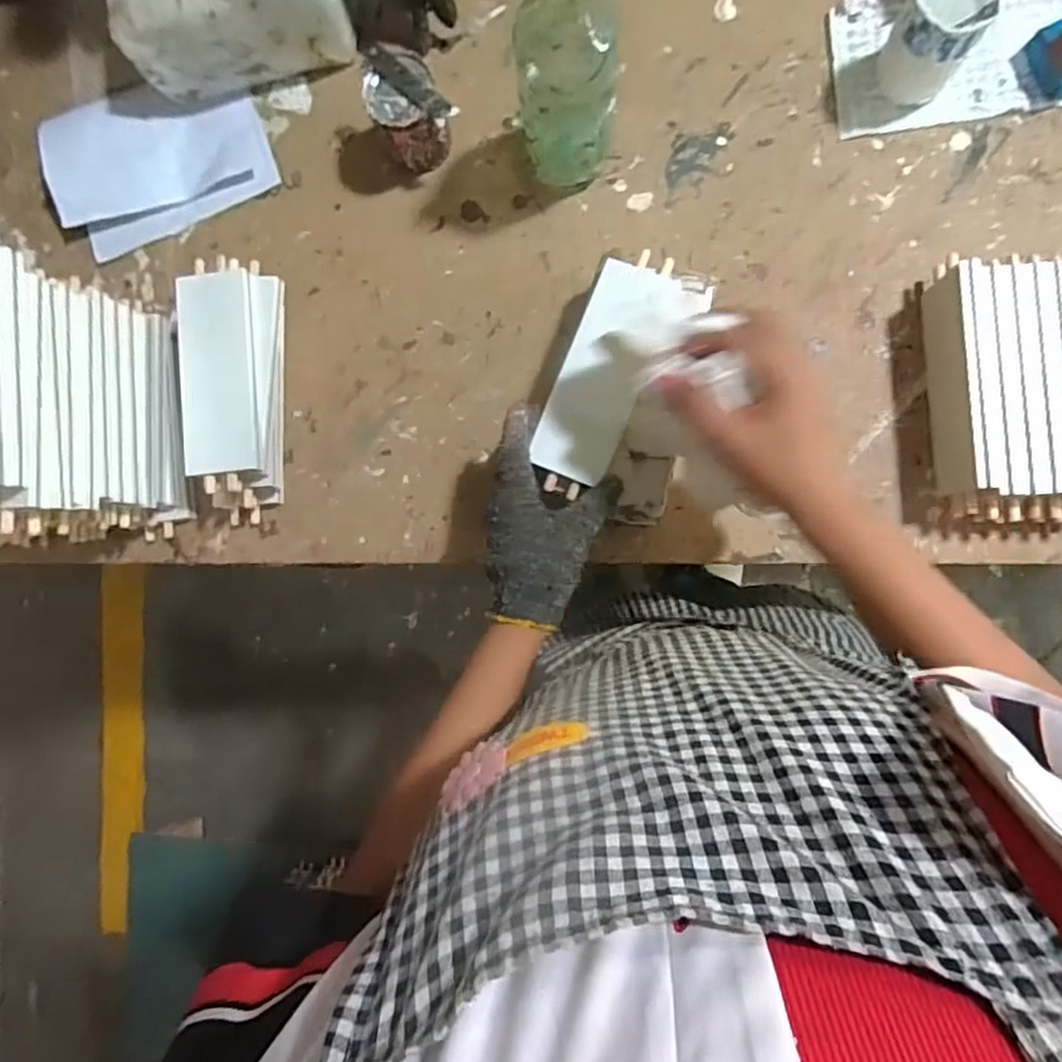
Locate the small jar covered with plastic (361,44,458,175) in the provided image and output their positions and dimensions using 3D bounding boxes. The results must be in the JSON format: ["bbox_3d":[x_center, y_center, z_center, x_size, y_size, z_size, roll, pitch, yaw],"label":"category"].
[{"bbox_3d":[-0.109,-0.375,0.583,0.058,0.074,0.079,-38,94,8],"label":"small jar covered with plastic"}]

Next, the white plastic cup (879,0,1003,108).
[{"bbox_3d":[0.331,-0.410,0.533,0.067,0.079,0.071,1,98,4],"label":"white plastic cup"}]

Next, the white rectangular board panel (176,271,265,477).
[{"bbox_3d":[-0.267,-0.134,0.554,0.063,0.009,0.170,-4,90,-4],"label":"white rectangular board panel"}]

